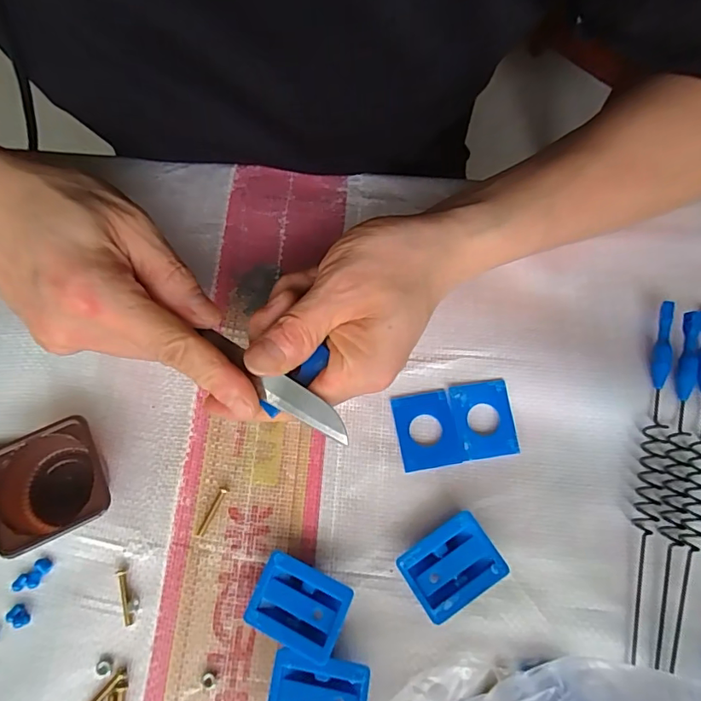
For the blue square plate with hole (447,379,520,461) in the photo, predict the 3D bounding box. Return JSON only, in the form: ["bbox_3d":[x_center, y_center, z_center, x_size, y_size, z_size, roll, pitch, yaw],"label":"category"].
[{"bbox_3d":[0.073,0.038,0.275,0.032,0.004,0.041,-7,71,-3],"label":"blue square plate with hole"}]

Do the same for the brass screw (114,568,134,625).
[{"bbox_3d":[-0.112,0.121,0.246,0.006,0.004,0.026,-13,72,-5],"label":"brass screw"}]

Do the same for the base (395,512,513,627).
[{"bbox_3d":[0.049,0.106,0.246,0.044,0.017,0.035,-34,75,-11],"label":"base"}]

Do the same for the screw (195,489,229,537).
[{"bbox_3d":[-0.072,0.084,0.259,0.004,0.004,0.026,27,73,8],"label":"screw"}]

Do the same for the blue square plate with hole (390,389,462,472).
[{"bbox_3d":[0.041,0.043,0.274,0.031,0.004,0.041,-10,71,-4],"label":"blue square plate with hole"}]

